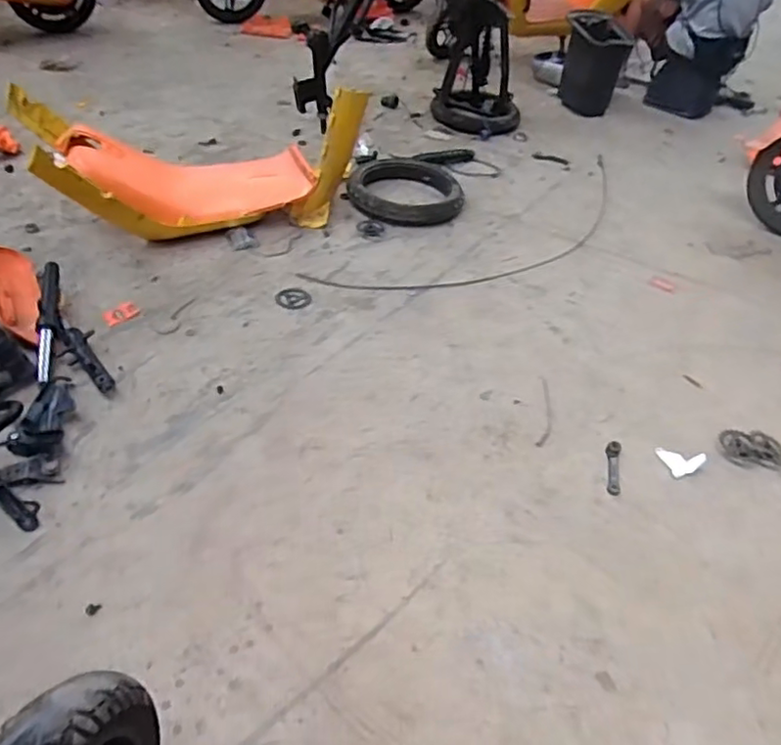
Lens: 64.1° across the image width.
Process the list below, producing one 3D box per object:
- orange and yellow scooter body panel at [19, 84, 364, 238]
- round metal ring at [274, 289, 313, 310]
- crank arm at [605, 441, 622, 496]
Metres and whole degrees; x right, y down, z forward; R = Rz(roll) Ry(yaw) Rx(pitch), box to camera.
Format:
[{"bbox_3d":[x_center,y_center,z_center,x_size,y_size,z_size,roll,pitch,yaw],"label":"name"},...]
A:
[{"bbox_3d":[-0.528,-0.594,1.722,0.834,0.329,0.420,-15,47,-22],"label":"orange and yellow scooter body panel"},{"bbox_3d":[-0.238,-0.185,1.547,0.087,0.010,0.072,-13,46,-20],"label":"round metal ring"},{"bbox_3d":[0.443,0.185,1.235,0.029,0.019,0.136,14,43,7],"label":"crank arm"}]

